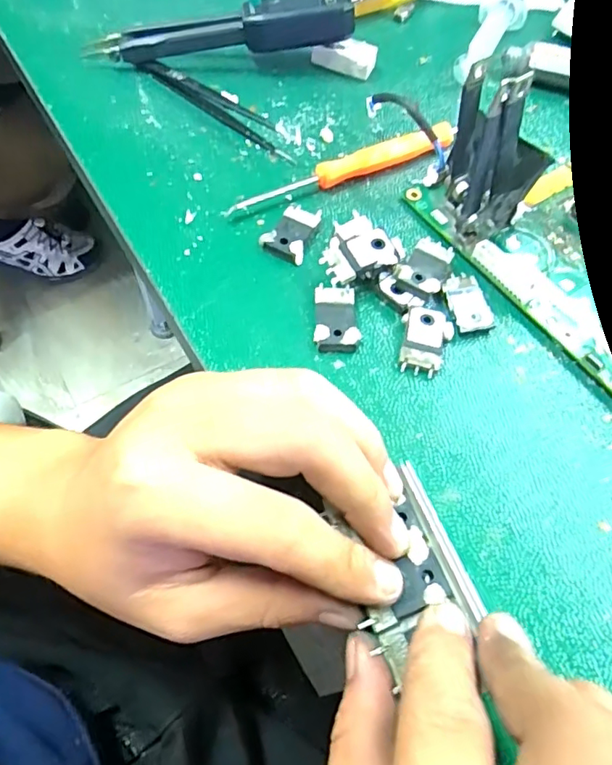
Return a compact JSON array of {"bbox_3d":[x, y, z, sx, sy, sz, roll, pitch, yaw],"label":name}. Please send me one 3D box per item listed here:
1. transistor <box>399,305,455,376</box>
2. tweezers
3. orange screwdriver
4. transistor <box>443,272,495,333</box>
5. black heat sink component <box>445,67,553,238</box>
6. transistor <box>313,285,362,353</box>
[{"bbox_3d":[0.049,-0.016,0.223,0.020,0.006,0.028,10,62,1],"label":"transistor"},{"bbox_3d":[-0.045,-0.143,0.284,0.102,0.005,0.012,36,66,15],"label":"tweezers"},{"bbox_3d":[0.020,-0.103,0.265,0.124,0.010,0.008,-25,66,-16],"label":"orange screwdriver"},{"bbox_3d":[0.069,-0.035,0.233,0.018,0.004,0.028,-11,63,-9],"label":"transistor"},{"bbox_3d":[0.083,-0.097,0.234,0.036,0.061,0.034,-8,63,-8],"label":"black heat sink component"},{"bbox_3d":[0.012,-0.026,0.225,0.018,0.006,0.029,-1,62,-5],"label":"transistor"}]

